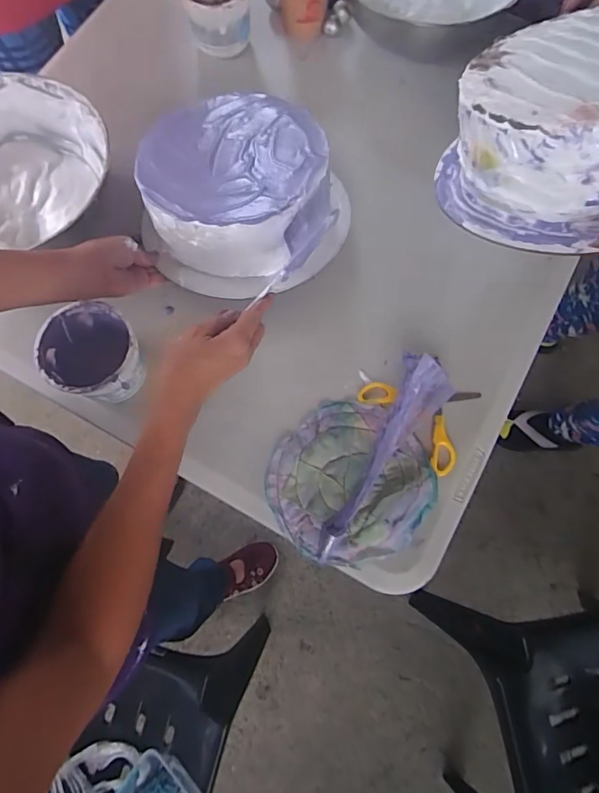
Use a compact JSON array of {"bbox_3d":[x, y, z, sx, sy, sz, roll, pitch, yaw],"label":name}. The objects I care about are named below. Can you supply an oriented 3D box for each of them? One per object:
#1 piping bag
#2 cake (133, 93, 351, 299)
[{"bbox_3d":[0.075,0.054,0.479,0.060,0.059,0.225,36,75,9],"label":"piping bag"},{"bbox_3d":[-0.064,-0.220,0.517,0.205,0.089,0.212,-12,73,-6],"label":"cake"}]

